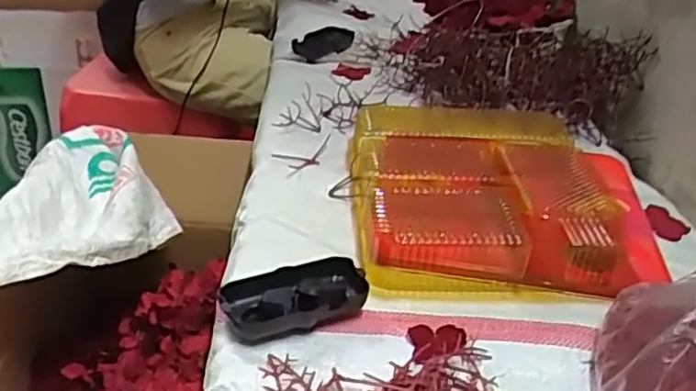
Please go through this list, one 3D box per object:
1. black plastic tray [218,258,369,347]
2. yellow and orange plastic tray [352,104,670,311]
[{"bbox_3d":[-0.039,0.076,0.514,0.107,0.030,0.051,-11,33,-26],"label":"black plastic tray"},{"bbox_3d":[0.152,-0.007,0.665,0.288,0.056,0.281,3,29,-4],"label":"yellow and orange plastic tray"}]

